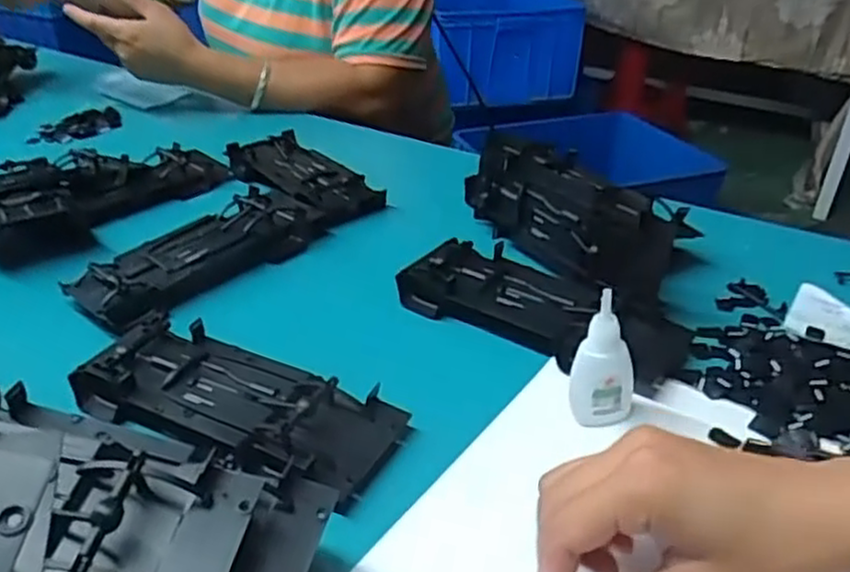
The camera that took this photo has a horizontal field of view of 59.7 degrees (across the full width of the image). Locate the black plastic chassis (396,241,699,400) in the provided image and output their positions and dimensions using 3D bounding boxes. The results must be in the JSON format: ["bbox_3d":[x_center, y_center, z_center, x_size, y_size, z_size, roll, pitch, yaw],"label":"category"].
[{"bbox_3d":[0.075,0.012,0.494,0.191,0.026,0.072,19,36,29],"label":"black plastic chassis"}]

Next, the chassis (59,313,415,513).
[{"bbox_3d":[-0.109,0.065,0.424,0.191,0.030,0.071,14,34,22],"label":"chassis"}]

